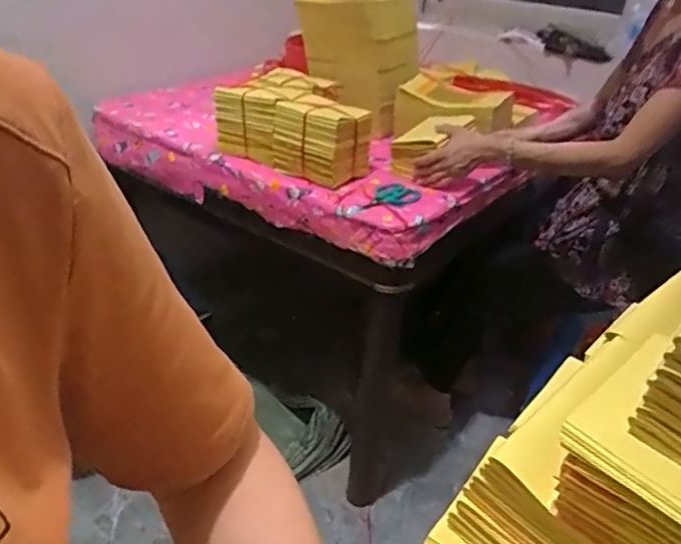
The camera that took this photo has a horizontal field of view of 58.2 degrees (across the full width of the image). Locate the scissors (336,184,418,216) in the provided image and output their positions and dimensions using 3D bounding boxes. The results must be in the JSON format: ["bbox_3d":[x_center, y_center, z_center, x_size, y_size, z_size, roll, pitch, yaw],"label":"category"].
[{"bbox_3d":[0.076,-0.132,1.164,0.175,0.021,0.087,-21,39,-34],"label":"scissors"}]

